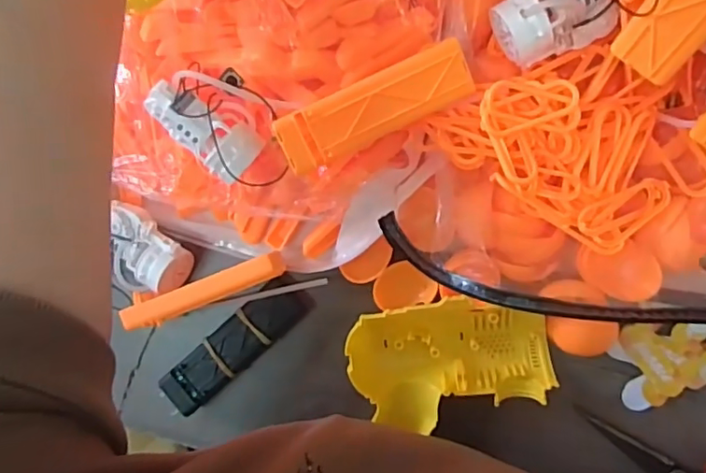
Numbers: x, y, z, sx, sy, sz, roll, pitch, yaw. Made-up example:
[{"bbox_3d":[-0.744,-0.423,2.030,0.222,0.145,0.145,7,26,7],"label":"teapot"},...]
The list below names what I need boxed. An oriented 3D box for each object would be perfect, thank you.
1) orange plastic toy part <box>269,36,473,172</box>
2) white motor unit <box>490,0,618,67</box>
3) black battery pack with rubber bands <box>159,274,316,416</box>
[{"bbox_3d":[0.011,-0.071,0.304,0.108,0.011,0.034,-28,110,0],"label":"orange plastic toy part"},{"bbox_3d":[0.110,-0.120,0.307,0.066,0.031,0.033,-19,89,7],"label":"white motor unit"},{"bbox_3d":[-0.080,0.074,0.391,0.113,0.032,0.032,-42,86,6],"label":"black battery pack with rubber bands"}]

